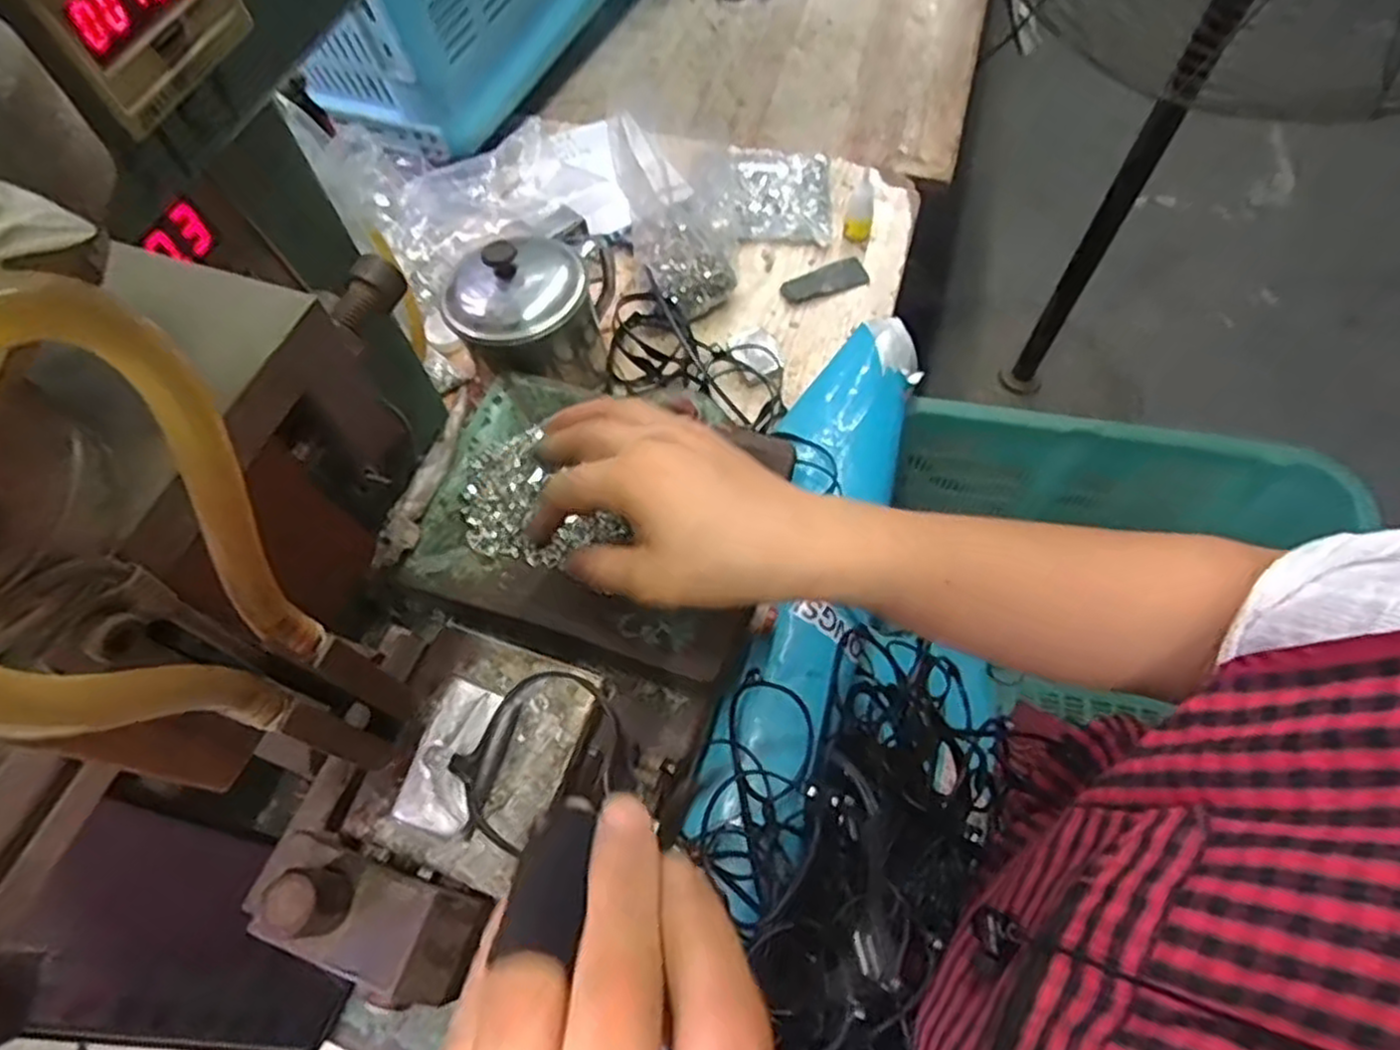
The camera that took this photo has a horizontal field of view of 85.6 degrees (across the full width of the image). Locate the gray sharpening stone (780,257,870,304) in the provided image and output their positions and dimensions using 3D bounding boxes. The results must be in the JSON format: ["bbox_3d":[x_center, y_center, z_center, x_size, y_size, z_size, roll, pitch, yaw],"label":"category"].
[{"bbox_3d":[0.113,-0.218,0.675,0.087,0.008,0.036,-24,65,-10],"label":"gray sharpening stone"}]

